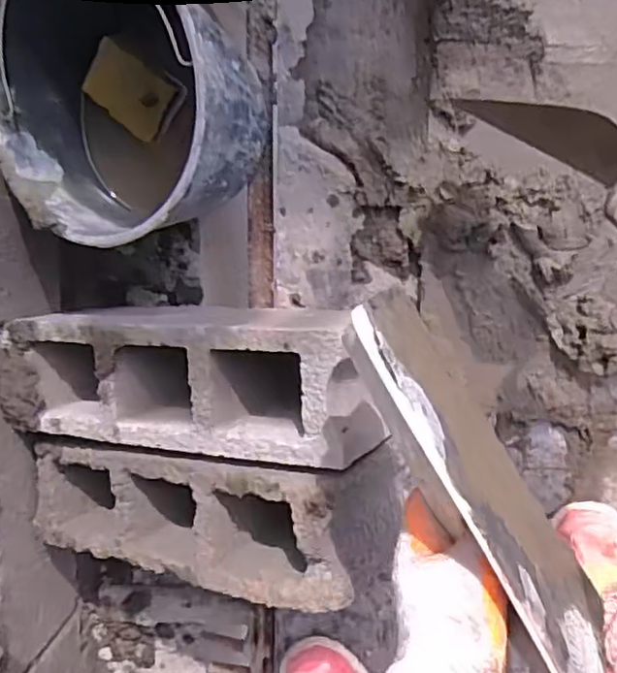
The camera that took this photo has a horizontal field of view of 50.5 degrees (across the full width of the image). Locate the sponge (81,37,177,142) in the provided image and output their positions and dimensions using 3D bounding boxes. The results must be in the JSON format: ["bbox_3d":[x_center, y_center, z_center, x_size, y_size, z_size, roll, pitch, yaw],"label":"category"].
[{"bbox_3d":[-0.211,-0.291,0.774,0.100,0.020,0.079,32,115,-5],"label":"sponge"}]

